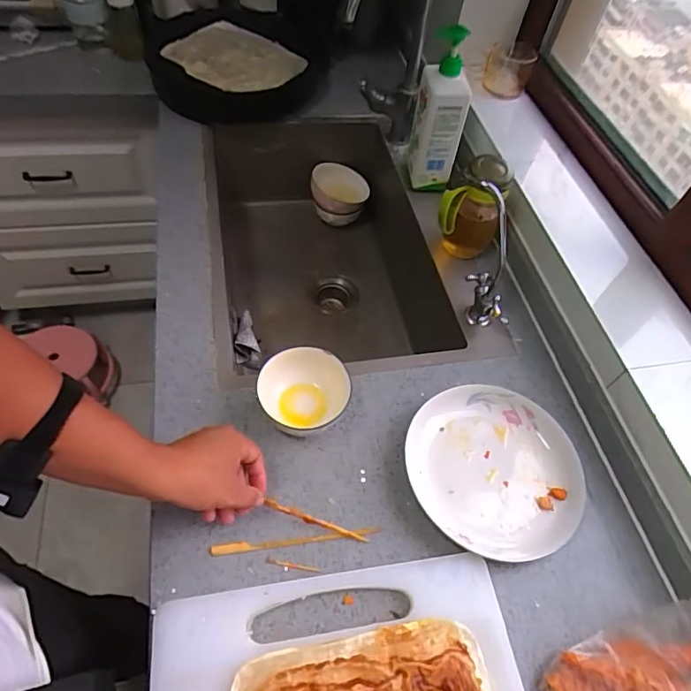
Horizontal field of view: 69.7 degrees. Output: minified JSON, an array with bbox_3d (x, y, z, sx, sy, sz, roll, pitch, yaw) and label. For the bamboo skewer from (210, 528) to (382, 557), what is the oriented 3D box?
[{"bbox_3d":[-0.054,0.222,0.566,0.191,0.005,0.012,-5,56,-8],"label":"bamboo skewer"}]

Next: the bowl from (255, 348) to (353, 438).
[{"bbox_3d":[-0.053,0.057,0.639,0.097,0.059,0.107,37,60,19],"label":"bowl"}]

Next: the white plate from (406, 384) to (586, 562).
[{"bbox_3d":[0.193,0.149,0.623,0.218,0.022,0.210,2,55,-3],"label":"white plate"}]

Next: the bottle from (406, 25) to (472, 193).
[{"bbox_3d":[0.157,-0.383,0.832,0.080,0.244,0.079,12,55,1],"label":"bottle"}]

